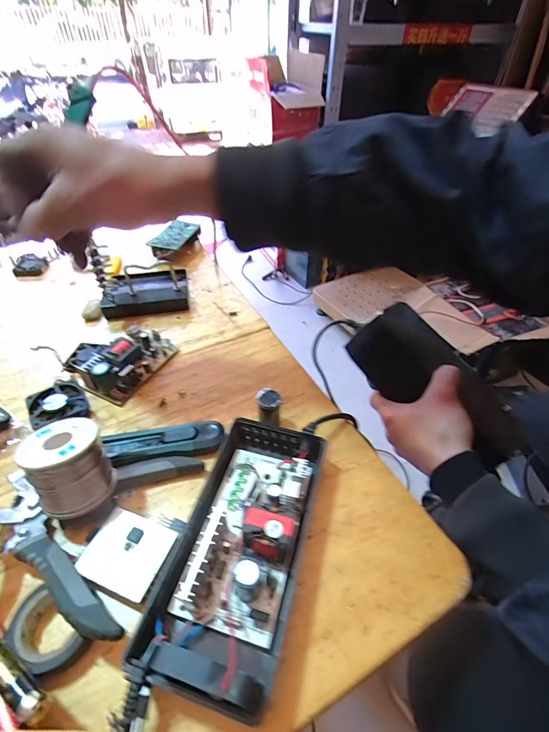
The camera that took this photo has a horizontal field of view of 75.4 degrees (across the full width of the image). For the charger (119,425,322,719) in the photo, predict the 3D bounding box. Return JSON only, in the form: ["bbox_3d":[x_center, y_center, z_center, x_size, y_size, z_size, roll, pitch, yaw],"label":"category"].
[{"bbox_3d":[-0.023,0.117,0.252,0.084,0.049,0.179,12,45,11],"label":"charger"}]

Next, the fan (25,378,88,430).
[{"bbox_3d":[-0.219,0.039,0.358,0.050,0.013,0.055,-27,50,-27],"label":"fan"}]

